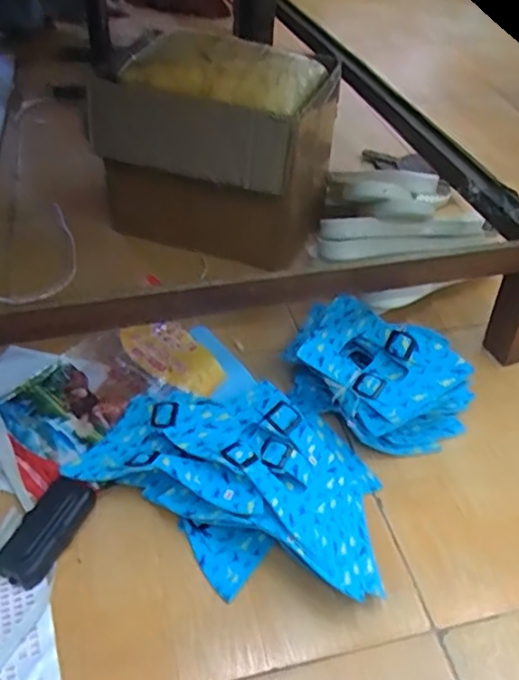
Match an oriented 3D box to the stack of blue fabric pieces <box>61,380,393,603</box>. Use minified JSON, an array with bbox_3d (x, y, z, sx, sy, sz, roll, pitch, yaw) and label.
[{"bbox_3d":[-0.032,0.134,0.673,0.319,0.081,0.231,6,42,5],"label":"stack of blue fabric pieces"}]

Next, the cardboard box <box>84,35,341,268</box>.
[{"bbox_3d":[-0.070,-0.297,1.017,0.325,0.295,0.220,15,44,12],"label":"cardboard box"}]

